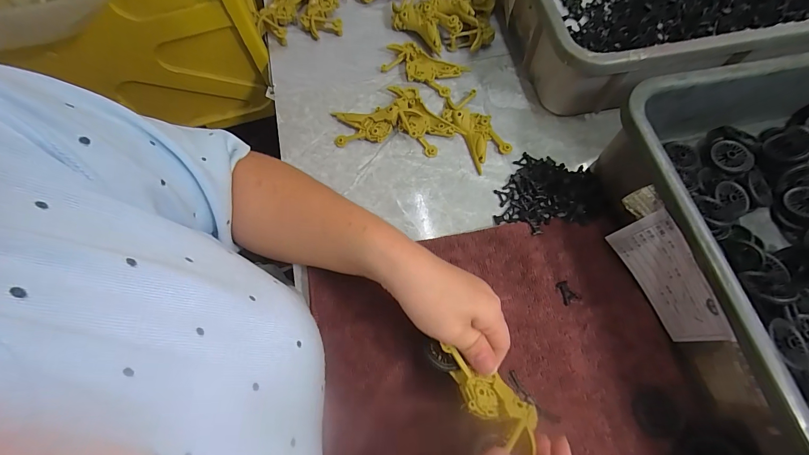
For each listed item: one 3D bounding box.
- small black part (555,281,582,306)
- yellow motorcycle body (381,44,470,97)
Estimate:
[{"bbox_3d":[0.155,0.061,0.337,0.019,0.004,0.021,-23,70,-8],"label":"small black part"},{"bbox_3d":[0.020,-0.200,0.441,0.102,0.014,0.046,30,72,12],"label":"yellow motorcycle body"}]

